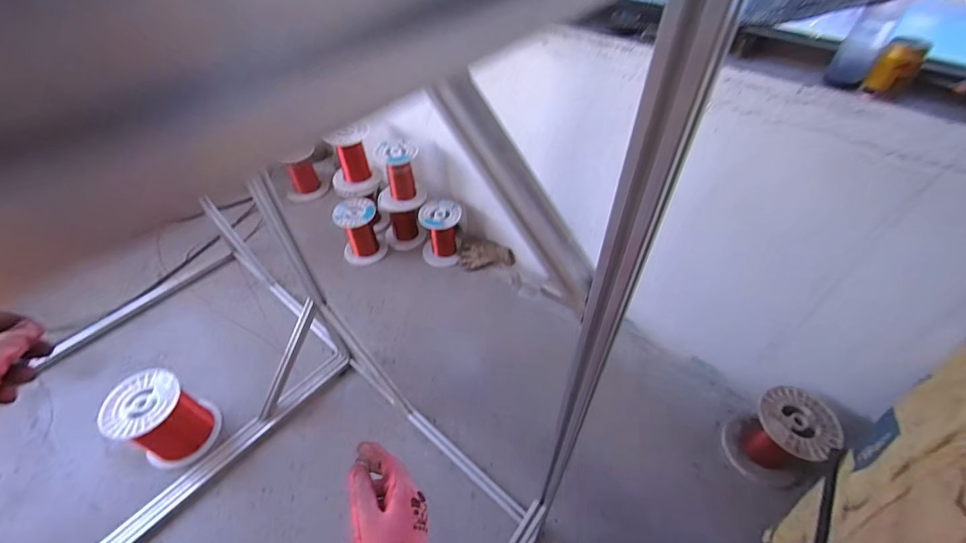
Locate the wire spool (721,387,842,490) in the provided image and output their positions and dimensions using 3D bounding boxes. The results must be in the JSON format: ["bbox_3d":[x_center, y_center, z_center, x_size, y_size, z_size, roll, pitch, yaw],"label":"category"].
[{"bbox_3d":[0.820,0.466,1.164,0.200,0.223,0.210,-1,48,1],"label":"wire spool"}]

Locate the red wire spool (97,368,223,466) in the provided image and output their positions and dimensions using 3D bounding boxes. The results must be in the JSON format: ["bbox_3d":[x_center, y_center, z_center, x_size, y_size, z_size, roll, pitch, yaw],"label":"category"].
[{"bbox_3d":[-0.950,0.436,1.241,0.197,0.226,0.214,-1,48,1],"label":"red wire spool"}]

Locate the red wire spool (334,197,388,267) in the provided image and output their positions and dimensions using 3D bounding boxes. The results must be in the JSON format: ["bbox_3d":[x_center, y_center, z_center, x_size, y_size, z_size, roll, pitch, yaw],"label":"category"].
[{"bbox_3d":[-0.518,-0.169,1.770,0.171,0.245,0.155,-7,48,-4],"label":"red wire spool"}]

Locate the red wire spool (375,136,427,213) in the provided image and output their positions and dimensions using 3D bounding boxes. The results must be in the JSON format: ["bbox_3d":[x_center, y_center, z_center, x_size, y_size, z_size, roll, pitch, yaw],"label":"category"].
[{"bbox_3d":[-0.345,-0.393,1.691,0.192,0.232,0.190,-1,48,1],"label":"red wire spool"}]

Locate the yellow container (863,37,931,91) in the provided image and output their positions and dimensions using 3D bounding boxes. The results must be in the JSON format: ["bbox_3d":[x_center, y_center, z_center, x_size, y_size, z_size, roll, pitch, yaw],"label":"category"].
[{"bbox_3d":[0.752,-0.376,0.762,0.073,0.070,0.062,-38,58,-25],"label":"yellow container"}]

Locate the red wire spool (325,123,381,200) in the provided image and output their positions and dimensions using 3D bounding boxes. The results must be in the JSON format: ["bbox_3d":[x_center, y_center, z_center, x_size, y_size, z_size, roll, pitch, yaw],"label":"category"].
[{"bbox_3d":[-0.556,-0.480,1.765,0.190,0.276,0.186,-17,50,-13],"label":"red wire spool"}]

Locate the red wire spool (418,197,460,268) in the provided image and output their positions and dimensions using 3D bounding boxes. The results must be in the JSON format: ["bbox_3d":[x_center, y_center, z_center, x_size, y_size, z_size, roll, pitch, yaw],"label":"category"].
[{"bbox_3d":[-0.175,-0.155,1.771,0.171,0.239,0.182,-1,48,1],"label":"red wire spool"}]

